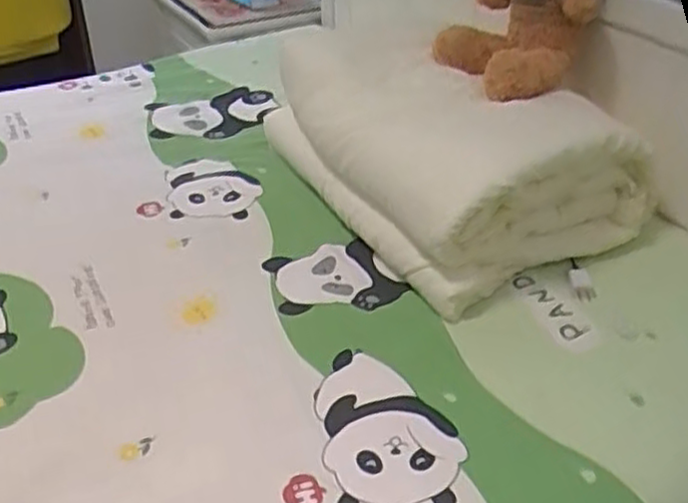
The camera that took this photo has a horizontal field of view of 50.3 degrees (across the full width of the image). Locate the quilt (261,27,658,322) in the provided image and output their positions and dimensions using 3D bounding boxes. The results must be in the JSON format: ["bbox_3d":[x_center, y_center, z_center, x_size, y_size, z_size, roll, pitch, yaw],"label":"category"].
[{"bbox_3d":[0.192,-0.147,1.178,0.384,0.228,0.454,-23,42,-28],"label":"quilt"}]

